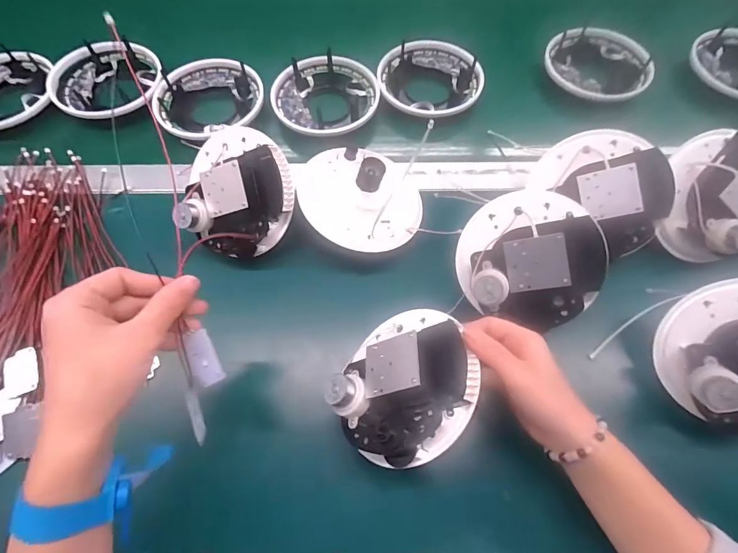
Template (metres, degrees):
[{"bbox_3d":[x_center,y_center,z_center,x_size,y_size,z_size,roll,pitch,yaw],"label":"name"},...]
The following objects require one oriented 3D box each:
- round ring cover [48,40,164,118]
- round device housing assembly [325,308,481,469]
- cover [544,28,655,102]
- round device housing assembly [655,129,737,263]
[{"bbox_3d":[-0.338,-0.257,0.509,0.144,0.021,0.128,20,67,9],"label":"round ring cover"},{"bbox_3d":[0.020,0.074,0.302,0.112,0.048,0.123,10,66,46],"label":"round device housing assembly"},{"bbox_3d":[0.304,-0.283,0.527,0.120,0.036,0.123,0,65,0],"label":"cover"},{"bbox_3d":[0.343,-0.079,0.385,0.121,0.062,0.119,-20,76,16],"label":"round device housing assembly"}]

